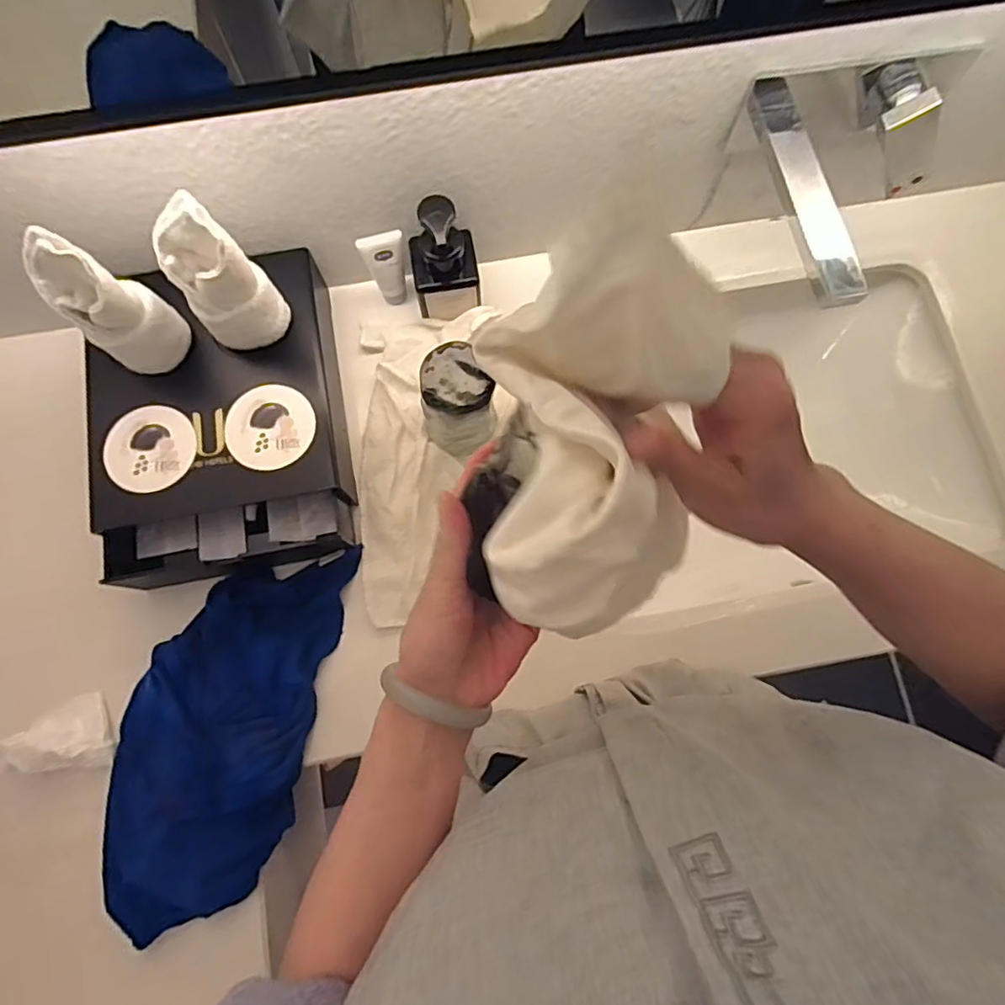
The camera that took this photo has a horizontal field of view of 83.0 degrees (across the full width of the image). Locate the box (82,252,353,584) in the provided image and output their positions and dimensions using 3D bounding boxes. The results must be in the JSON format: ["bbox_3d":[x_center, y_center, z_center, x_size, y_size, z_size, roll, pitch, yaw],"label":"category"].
[{"bbox_3d":[-0.279,-0.087,0.567,0.225,0.077,0.305,-11,77,-3],"label":"box"}]

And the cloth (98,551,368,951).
[{"bbox_3d":[-0.265,0.207,0.527,0.167,0.031,0.335,11,77,2],"label":"cloth"}]

